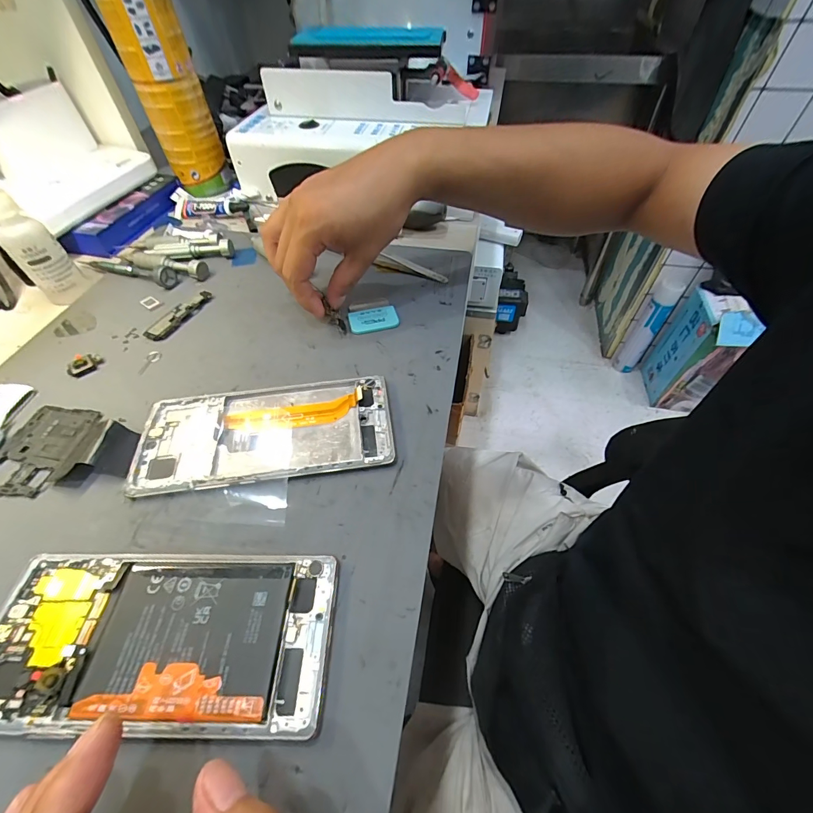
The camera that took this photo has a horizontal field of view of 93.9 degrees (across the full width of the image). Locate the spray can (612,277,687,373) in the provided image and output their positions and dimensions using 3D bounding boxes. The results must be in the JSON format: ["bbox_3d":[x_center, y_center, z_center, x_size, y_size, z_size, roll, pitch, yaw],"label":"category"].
[{"bbox_3d":[0.781,-0.248,1.244,0.075,0.375,0.056,33,60,24],"label":"spray can"}]

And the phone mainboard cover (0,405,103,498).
[{"bbox_3d":[-0.237,0.026,0.244,0.049,0.004,0.064,7,50,6],"label":"phone mainboard cover"}]

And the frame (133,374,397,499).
[{"bbox_3d":[-0.090,0.015,0.248,0.156,0.008,0.072,-6,50,-4],"label":"frame"}]

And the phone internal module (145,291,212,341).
[{"bbox_3d":[-0.197,-0.080,0.329,0.019,0.007,0.065,17,52,14],"label":"phone internal module"}]

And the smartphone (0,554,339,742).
[{"bbox_3d":[-0.115,0.106,0.177,0.158,0.007,0.070,1,50,1],"label":"smartphone"}]

